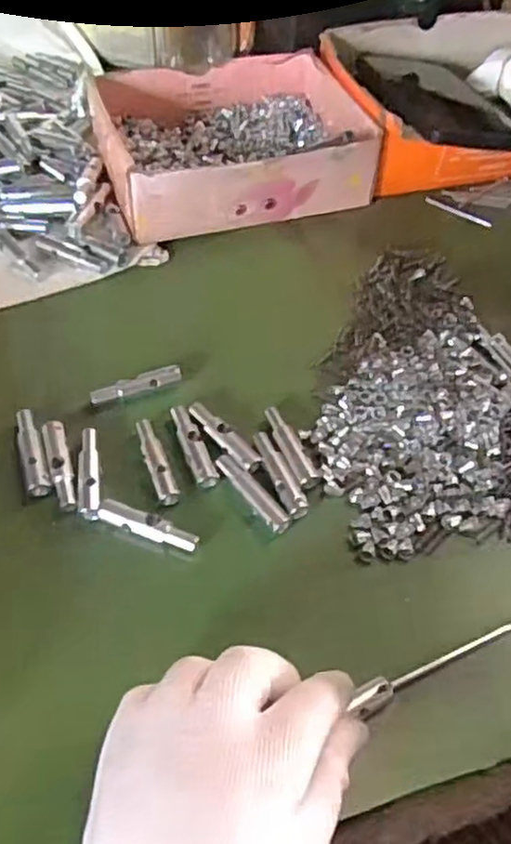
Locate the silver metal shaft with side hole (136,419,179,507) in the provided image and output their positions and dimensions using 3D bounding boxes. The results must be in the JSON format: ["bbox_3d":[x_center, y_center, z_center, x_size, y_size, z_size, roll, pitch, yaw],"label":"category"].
[{"bbox_3d":[-0.052,0.019,0.361,0.011,0.007,0.052,-17,58,-14],"label":"silver metal shaft with side hole"}]

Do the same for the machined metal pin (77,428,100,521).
[{"bbox_3d":[-0.085,0.026,0.356,0.011,0.007,0.051,-4,56,-6],"label":"machined metal pin"}]

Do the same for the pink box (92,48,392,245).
[{"bbox_3d":[-0.016,-0.206,0.495,0.175,0.052,0.142,-14,58,-12],"label":"pink box"}]

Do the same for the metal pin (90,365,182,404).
[{"bbox_3d":[-0.066,-0.021,0.386,0.052,0.006,0.008,-17,58,-14],"label":"metal pin"}]

